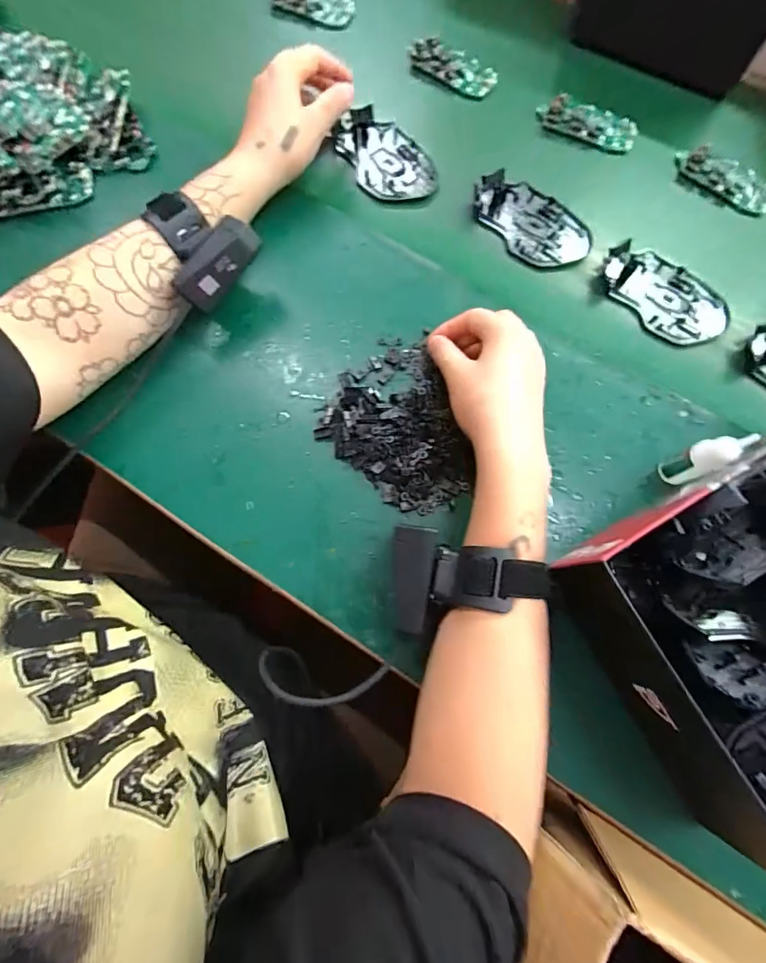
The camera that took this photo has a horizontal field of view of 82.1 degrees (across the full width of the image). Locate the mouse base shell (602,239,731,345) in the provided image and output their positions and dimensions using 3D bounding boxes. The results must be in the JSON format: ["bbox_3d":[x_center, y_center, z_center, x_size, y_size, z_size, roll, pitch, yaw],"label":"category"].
[{"bbox_3d":[0.247,-0.163,0.386,0.113,0.010,0.072,32,76,7],"label":"mouse base shell"}]

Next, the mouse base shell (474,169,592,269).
[{"bbox_3d":[0.135,-0.240,0.405,0.068,0.012,0.113,-43,80,-12],"label":"mouse base shell"}]

